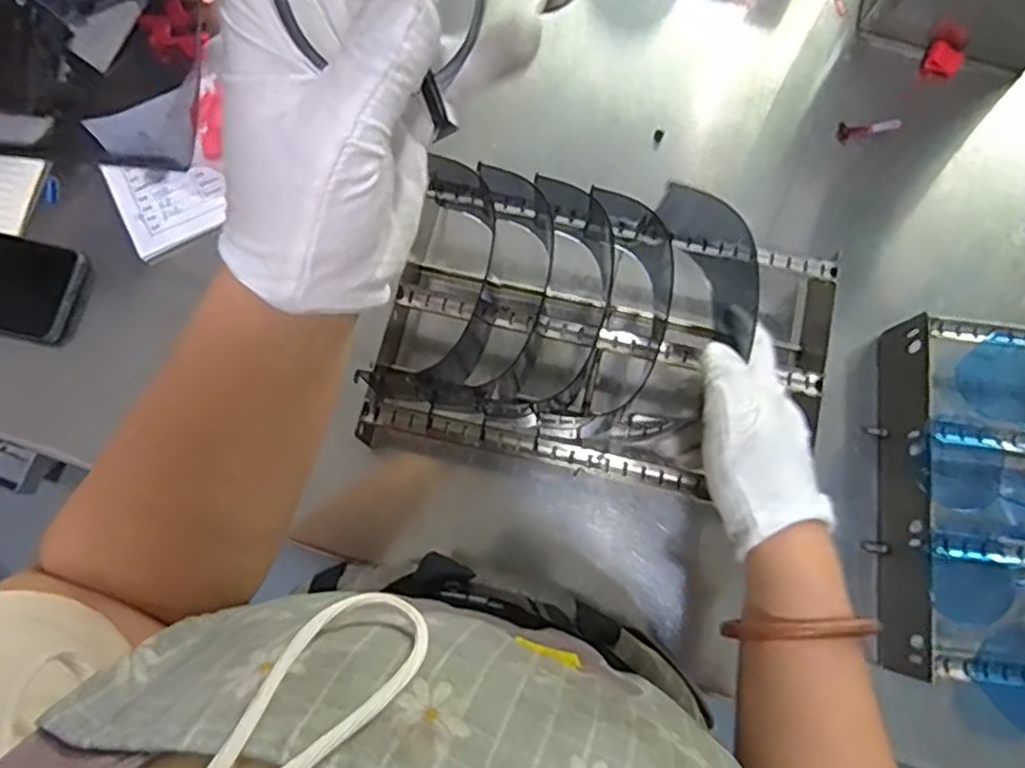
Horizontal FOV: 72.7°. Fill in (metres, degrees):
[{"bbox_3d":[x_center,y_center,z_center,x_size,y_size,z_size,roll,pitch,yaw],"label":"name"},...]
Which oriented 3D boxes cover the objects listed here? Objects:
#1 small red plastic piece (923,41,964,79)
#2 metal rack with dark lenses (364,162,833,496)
[{"bbox_3d":[0.379,-0.284,0.612,0.029,0.013,0.024,27,79,4],"label":"small red plastic piece"},{"bbox_3d":[0.066,-0.030,0.519,0.317,0.085,0.196,10,78,1],"label":"metal rack with dark lenses"}]

